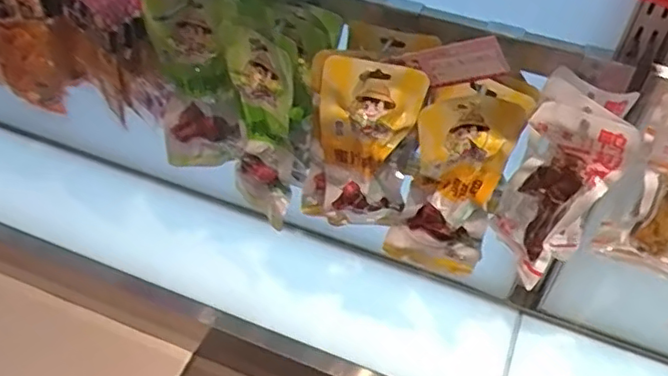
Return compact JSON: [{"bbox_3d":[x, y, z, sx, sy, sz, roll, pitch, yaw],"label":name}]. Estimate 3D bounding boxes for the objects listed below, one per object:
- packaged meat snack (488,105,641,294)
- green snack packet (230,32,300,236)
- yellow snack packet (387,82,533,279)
[{"bbox_3d":[0.182,-0.001,0.524,0.050,0.149,0.073,-16,49,-18],"label":"packaged meat snack"},{"bbox_3d":[-0.066,-0.047,0.580,0.068,0.194,0.027,27,42,21],"label":"green snack packet"},{"bbox_3d":[0.101,-0.001,0.544,0.083,0.180,0.034,8,41,-1],"label":"yellow snack packet"}]

